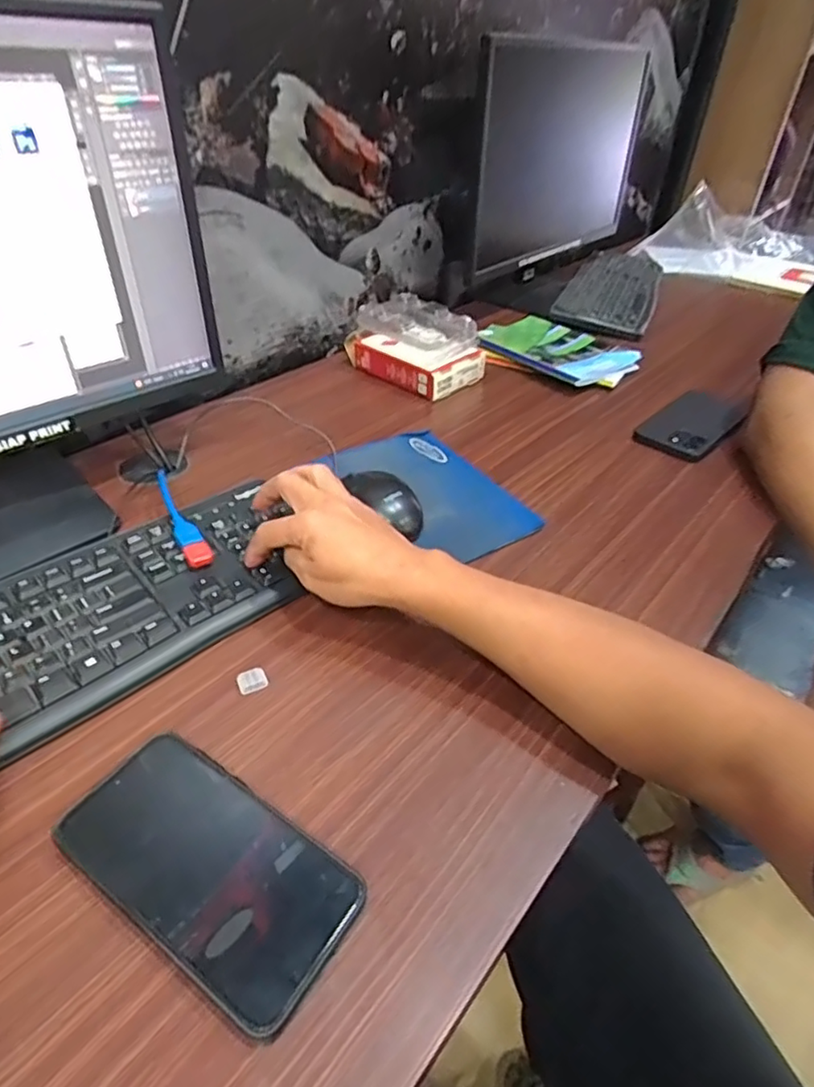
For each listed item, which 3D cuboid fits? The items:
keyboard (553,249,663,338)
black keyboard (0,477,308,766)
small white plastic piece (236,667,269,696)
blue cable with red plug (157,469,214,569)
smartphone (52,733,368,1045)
[{"bbox_3d":[0.371,-0.458,1.072,0.145,0.026,0.402,18,42,17],"label":"keyboard"},{"bbox_3d":[-0.264,0.071,0.420,0.393,0.020,0.154,-27,51,-31],"label":"black keyboard"},{"bbox_3d":[-0.106,0.093,0.417,0.020,0.004,0.017,-19,47,-25],"label":"small white plastic piece"},{"bbox_3d":[-0.194,-0.024,0.519,0.021,0.014,0.130,-19,47,-25],"label":"blue cable with red plug"},{"bbox_3d":[-0.104,0.168,0.320,0.157,0.015,0.080,27,46,23],"label":"smartphone"}]

